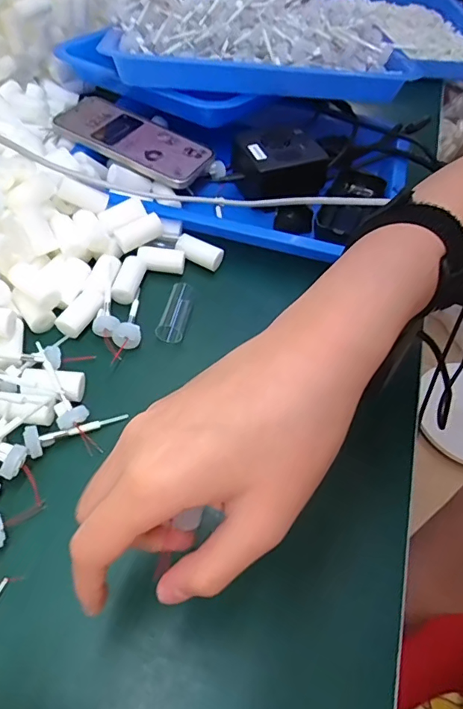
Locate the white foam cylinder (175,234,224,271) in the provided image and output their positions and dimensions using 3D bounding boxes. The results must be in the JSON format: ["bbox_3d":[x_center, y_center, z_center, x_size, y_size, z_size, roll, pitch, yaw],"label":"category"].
[{"bbox_3d":[-0.028,-0.091,0.421,0.042,0.016,0.015,27,54,-4],"label":"white foam cylinder"}]

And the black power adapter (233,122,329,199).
[{"bbox_3d":[0.050,-0.197,0.488,0.085,0.051,0.067,-9,54,-12],"label":"black power adapter"}]

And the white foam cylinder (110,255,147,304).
[{"bbox_3d":[-0.086,-0.063,0.402,0.019,0.014,0.043,12,53,4],"label":"white foam cylinder"}]

